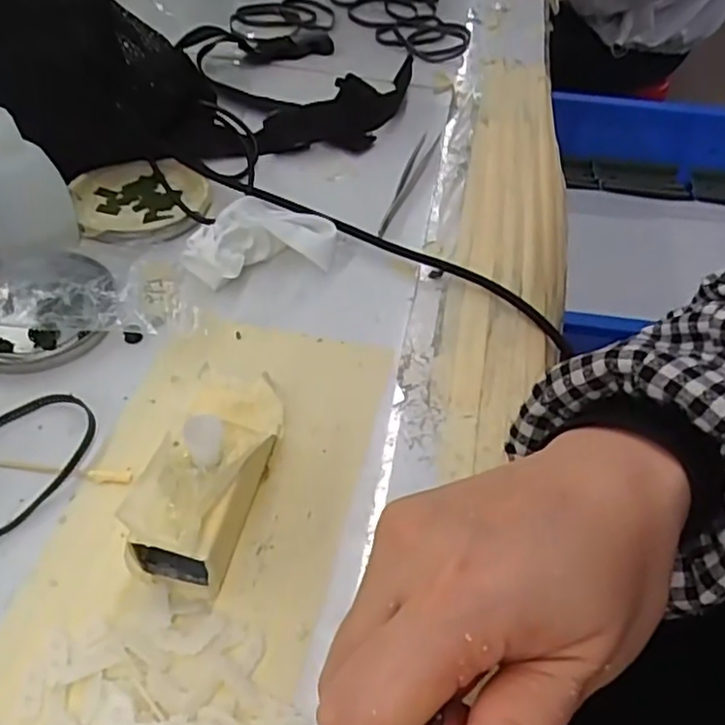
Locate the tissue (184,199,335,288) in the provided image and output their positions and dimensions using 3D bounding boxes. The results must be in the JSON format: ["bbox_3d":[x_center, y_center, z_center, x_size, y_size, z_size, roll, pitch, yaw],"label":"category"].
[{"bbox_3d":[-0.059,-0.073,0.372,0.085,0.027,0.059,-21,54,-23],"label":"tissue"}]

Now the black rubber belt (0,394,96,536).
[{"bbox_3d":[-0.145,0.039,0.281,0.047,0.007,0.071,25,54,19],"label":"black rubber belt"}]

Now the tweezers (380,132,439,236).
[{"bbox_3d":[0.033,-0.125,0.437,0.012,0.012,0.120,16,49,8],"label":"tweezers"}]

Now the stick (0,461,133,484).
[{"bbox_3d":[-0.127,0.045,0.279,0.058,0.004,0.007,7,48,0],"label":"stick"}]

